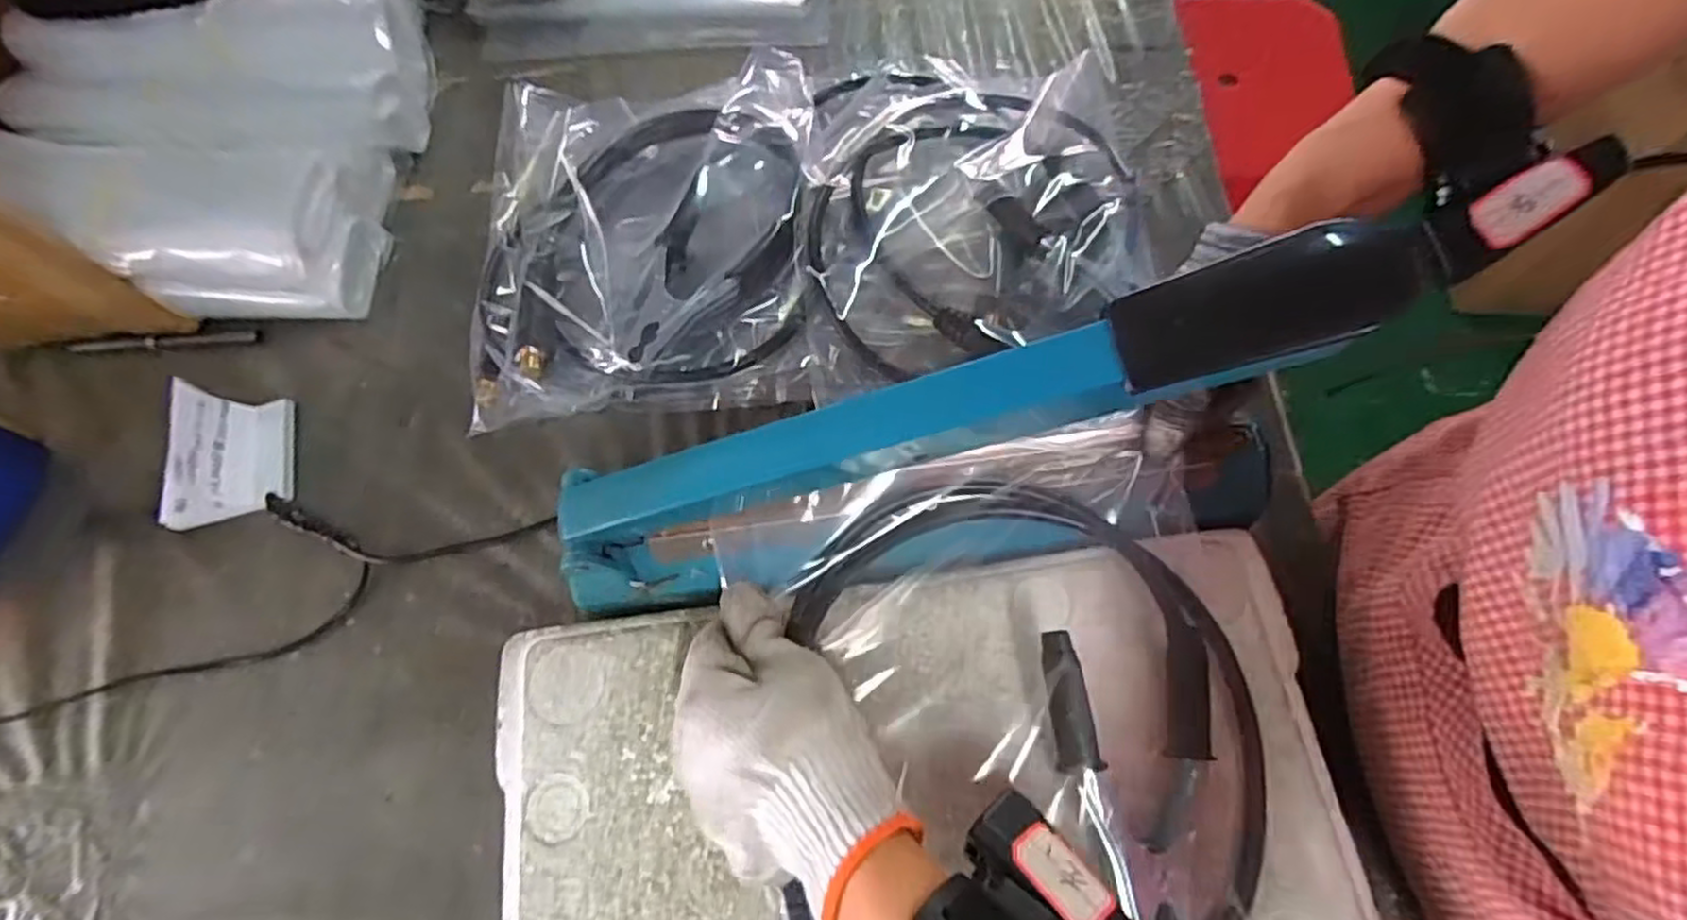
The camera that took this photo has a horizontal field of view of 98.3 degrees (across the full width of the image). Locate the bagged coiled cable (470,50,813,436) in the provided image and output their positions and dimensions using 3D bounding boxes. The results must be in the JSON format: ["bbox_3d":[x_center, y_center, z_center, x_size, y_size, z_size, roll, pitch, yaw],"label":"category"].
[{"bbox_3d":[-0.144,-0.174,0.531,0.236,0.049,0.296,-5,68,1],"label":"bagged coiled cable"}]

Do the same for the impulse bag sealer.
[{"bbox_3d":[0.040,0.004,0.328,0.363,0.175,0.065,-8,68,0],"label":"impulse bag sealer"}]

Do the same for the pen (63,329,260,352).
[{"bbox_3d":[-0.499,-0.087,0.534,0.138,0.009,0.010,-4,68,1],"label":"pen"}]

